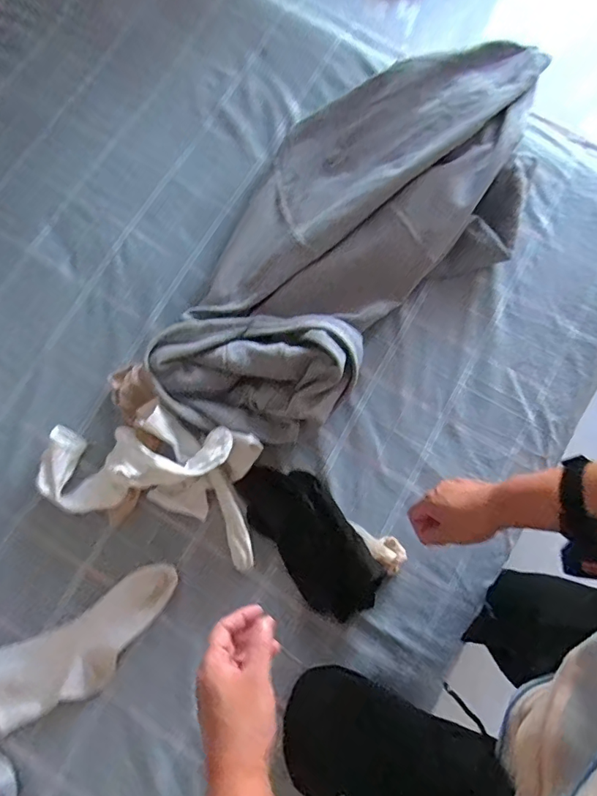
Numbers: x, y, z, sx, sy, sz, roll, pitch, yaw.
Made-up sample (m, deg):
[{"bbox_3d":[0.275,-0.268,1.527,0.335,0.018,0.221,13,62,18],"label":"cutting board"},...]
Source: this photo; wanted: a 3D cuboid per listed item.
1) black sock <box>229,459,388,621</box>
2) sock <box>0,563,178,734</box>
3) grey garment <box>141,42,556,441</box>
[{"bbox_3d":[0.017,0.200,0.684,0.113,0.027,0.246,-36,82,-7],"label":"black sock"},{"bbox_3d":[-0.292,0.345,0.654,0.278,0.030,0.109,-28,81,-5],"label":"sock"},{"bbox_3d":[0.083,-0.258,0.735,0.760,0.098,0.362,-42,82,-7],"label":"grey garment"}]

